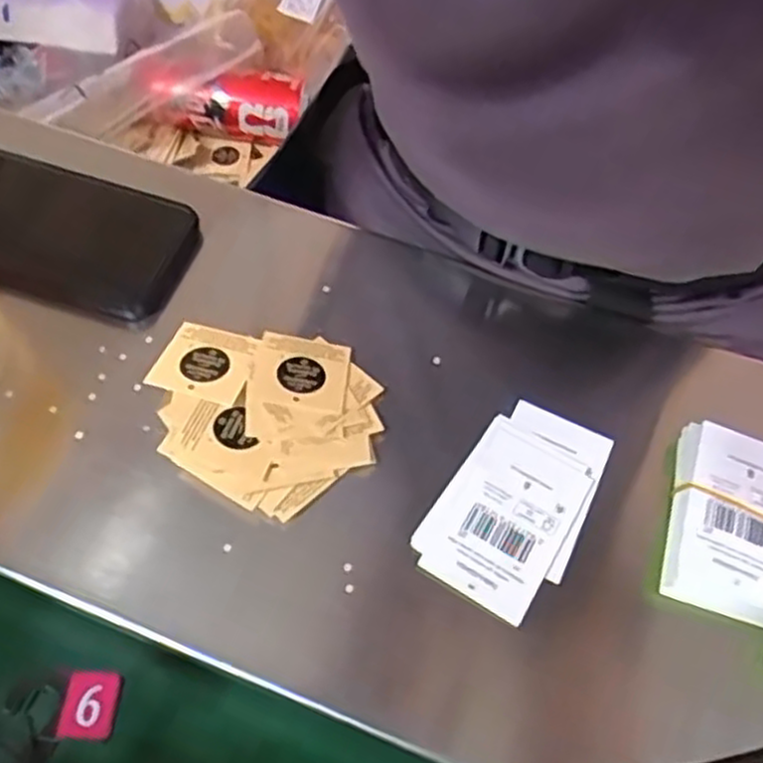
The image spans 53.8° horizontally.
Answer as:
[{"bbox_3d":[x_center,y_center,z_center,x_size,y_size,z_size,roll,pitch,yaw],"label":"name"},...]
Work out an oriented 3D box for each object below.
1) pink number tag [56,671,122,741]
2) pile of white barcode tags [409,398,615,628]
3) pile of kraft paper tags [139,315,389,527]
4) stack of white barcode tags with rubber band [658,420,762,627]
[{"bbox_3d":[-0.103,0.114,0.265,0.018,0.006,0.022,3,59,0],"label":"pink number tag"},{"bbox_3d":[0.062,0.052,0.339,0.060,0.004,0.101,29,62,15],"label":"pile of white barcode tags"},{"bbox_3d":[-0.056,0.010,0.354,0.105,0.015,0.088,29,62,15],"label":"pile of kraft paper tags"},{"bbox_3d":[0.155,0.062,0.332,0.052,0.016,0.082,17,60,8],"label":"stack of white barcode tags with rubber band"}]

